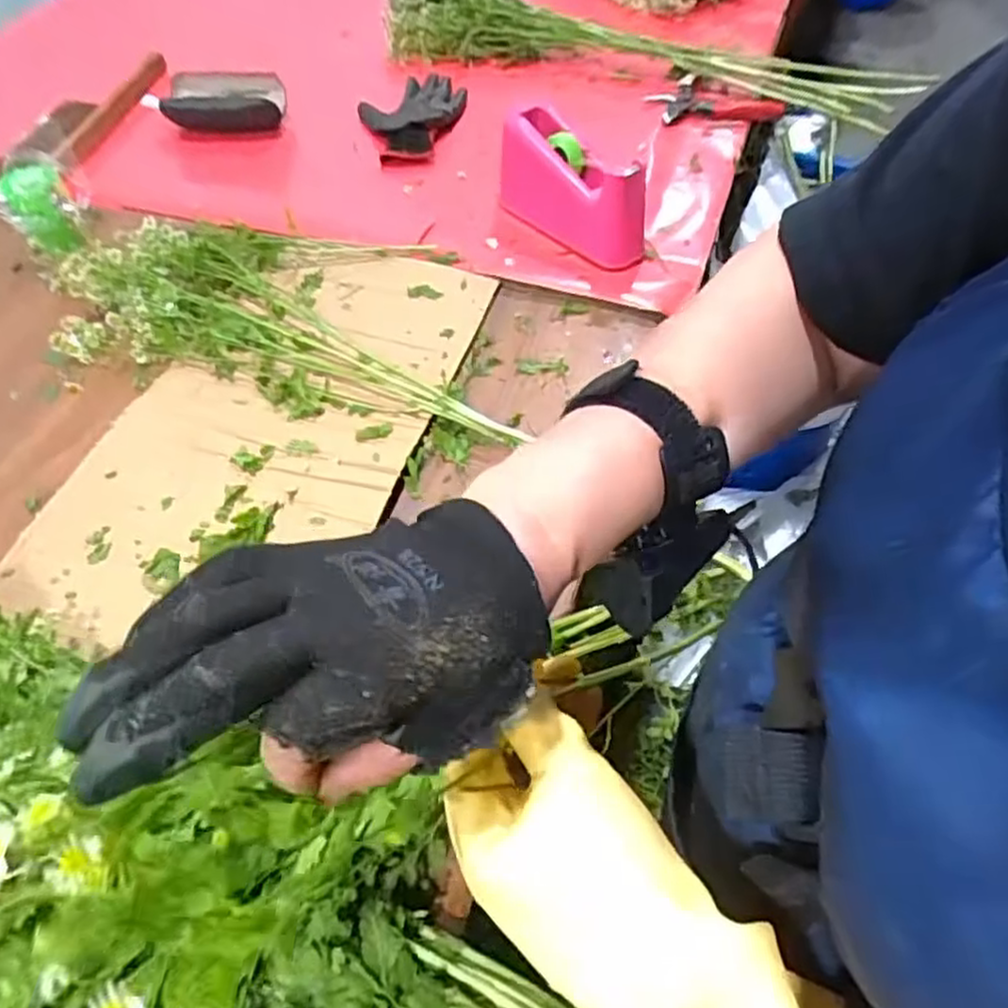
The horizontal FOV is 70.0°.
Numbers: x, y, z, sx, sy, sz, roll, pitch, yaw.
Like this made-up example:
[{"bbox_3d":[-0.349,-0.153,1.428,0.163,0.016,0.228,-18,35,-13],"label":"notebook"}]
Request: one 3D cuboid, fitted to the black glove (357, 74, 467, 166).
[{"bbox_3d":[-0.131,-0.545,0.986,0.136,0.035,0.223,13,58,10],"label":"black glove"}]

